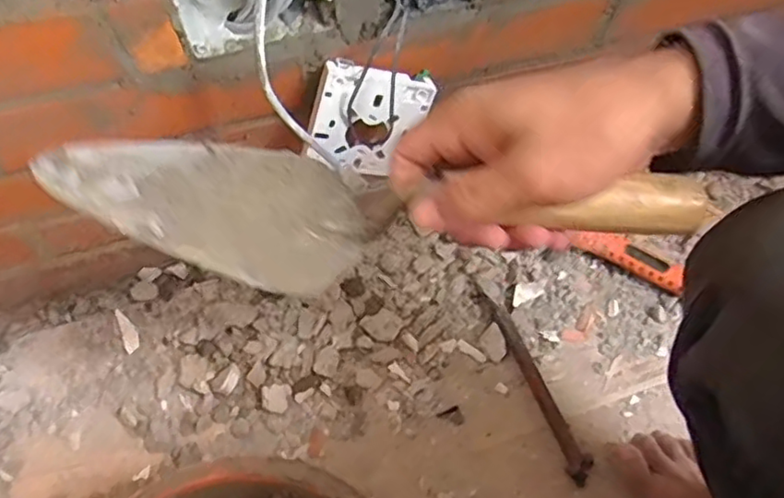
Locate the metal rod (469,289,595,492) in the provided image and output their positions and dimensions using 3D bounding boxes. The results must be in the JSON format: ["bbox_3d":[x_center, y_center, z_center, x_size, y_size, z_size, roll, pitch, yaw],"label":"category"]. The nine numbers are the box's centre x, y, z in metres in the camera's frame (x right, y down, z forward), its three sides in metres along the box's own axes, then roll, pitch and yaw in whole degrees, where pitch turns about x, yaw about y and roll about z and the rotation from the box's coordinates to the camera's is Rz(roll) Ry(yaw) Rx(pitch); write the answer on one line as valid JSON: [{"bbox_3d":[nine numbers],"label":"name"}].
[{"bbox_3d":[0.136,0.126,0.613,0.022,0.018,0.202,-22,68,-12],"label":"metal rod"}]

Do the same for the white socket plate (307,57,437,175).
[{"bbox_3d":[-0.018,-0.099,0.489,0.083,0.087,0.014,6,41,-22],"label":"white socket plate"}]

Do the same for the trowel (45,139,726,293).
[{"bbox_3d":[-0.009,-0.019,0.316,0.305,0.051,0.082,3,65,1],"label":"trowel"}]

